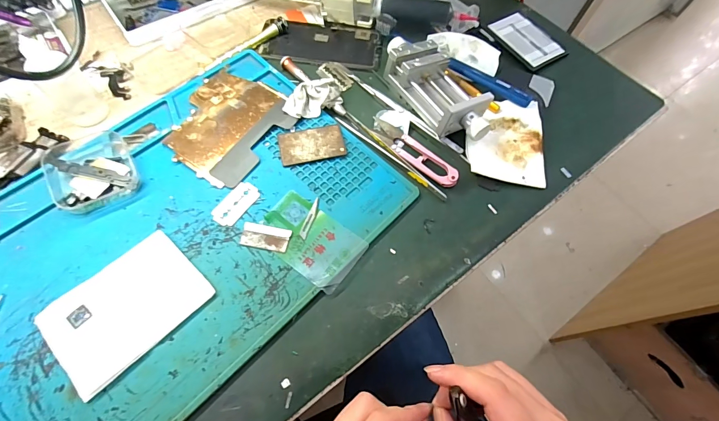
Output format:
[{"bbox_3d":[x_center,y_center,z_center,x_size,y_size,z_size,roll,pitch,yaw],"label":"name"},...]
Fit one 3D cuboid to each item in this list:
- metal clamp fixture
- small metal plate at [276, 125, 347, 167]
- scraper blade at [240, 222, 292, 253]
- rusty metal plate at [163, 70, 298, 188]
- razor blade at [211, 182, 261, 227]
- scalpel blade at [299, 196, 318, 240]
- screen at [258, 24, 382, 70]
[{"bbox_3d":[0.076,-0.125,0.346,0.063,0.032,0.140,-28,70,-14],"label":"metal clamp fixture"},{"bbox_3d":[-0.045,-0.064,0.330,0.059,0.004,0.037,-12,67,-8],"label":"small metal plate"},{"bbox_3d":[-0.077,0.022,0.287,0.039,0.004,0.019,11,66,3],"label":"scraper blade"},{"bbox_3d":[-0.126,-0.082,0.333,0.098,0.004,0.111,32,68,12],"label":"rusty metal plate"},{"bbox_3d":[-0.107,-0.006,0.300,0.024,0.004,0.043,30,68,11],"label":"razor blade"},{"bbox_3d":[-0.042,0.006,0.296,0.007,0.004,0.040,17,66,5],"label":"scalpel blade"},{"bbox_3d":[-0.042,-0.189,0.396,0.130,0.007,0.064,2,66,-2],"label":"screen"}]

